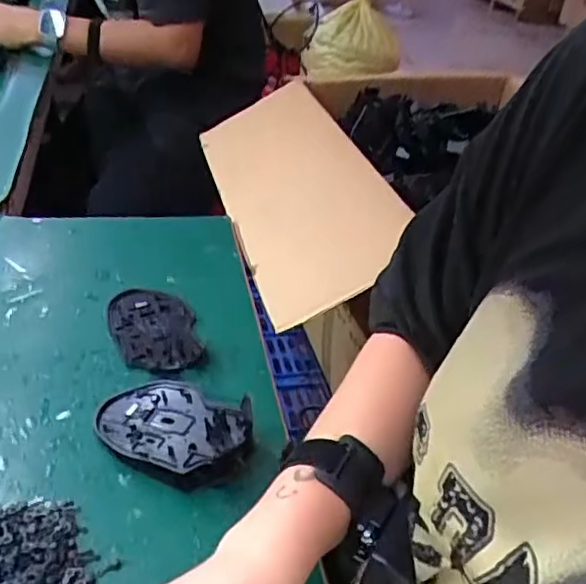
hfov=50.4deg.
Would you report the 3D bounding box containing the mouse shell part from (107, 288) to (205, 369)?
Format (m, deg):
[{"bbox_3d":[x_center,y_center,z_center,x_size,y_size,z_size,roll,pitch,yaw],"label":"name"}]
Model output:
[{"bbox_3d":[-0.122,0.032,0.551,0.071,0.010,0.115,-10,39,-22],"label":"mouse shell part"}]

